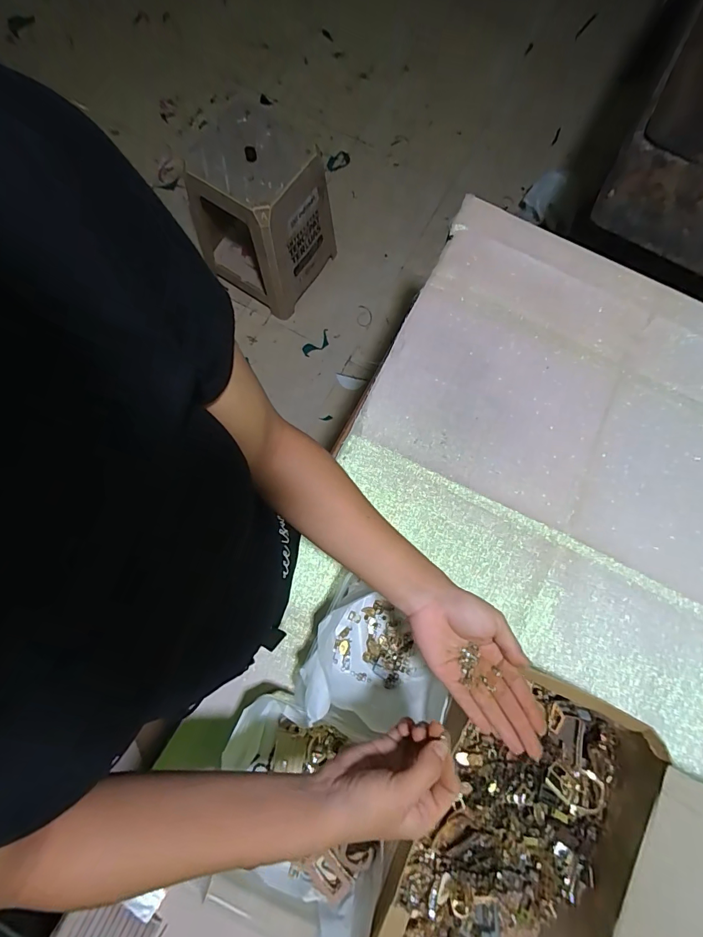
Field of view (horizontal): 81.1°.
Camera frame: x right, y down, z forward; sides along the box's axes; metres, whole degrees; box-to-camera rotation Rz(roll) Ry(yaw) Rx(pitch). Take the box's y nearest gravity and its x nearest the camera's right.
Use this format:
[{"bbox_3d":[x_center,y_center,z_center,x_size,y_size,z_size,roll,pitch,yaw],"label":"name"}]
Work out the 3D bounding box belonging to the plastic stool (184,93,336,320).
[{"bbox_3d":[-0.233,-0.734,1.229,0.275,0.384,0.352,25,78,4],"label":"plastic stool"}]

